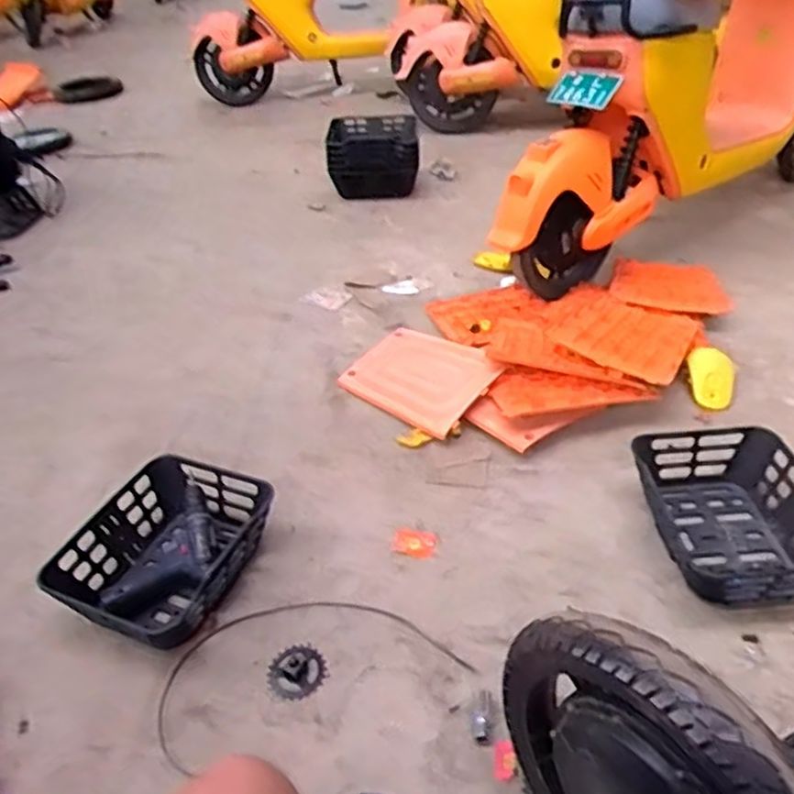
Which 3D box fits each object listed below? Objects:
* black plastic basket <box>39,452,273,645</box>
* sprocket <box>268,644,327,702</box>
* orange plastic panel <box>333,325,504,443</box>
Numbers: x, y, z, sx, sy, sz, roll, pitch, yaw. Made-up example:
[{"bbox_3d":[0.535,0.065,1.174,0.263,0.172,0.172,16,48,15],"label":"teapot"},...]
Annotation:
[{"bbox_3d":[-0.378,0.262,1.166,0.266,0.128,0.321,14,41,21],"label":"black plastic basket"},{"bbox_3d":[-0.151,0.414,1.037,0.084,0.005,0.087,-4,42,3],"label":"sprocket"},{"bbox_3d":[0.055,-0.049,1.531,0.312,0.017,0.243,28,63,33],"label":"orange plastic panel"}]

